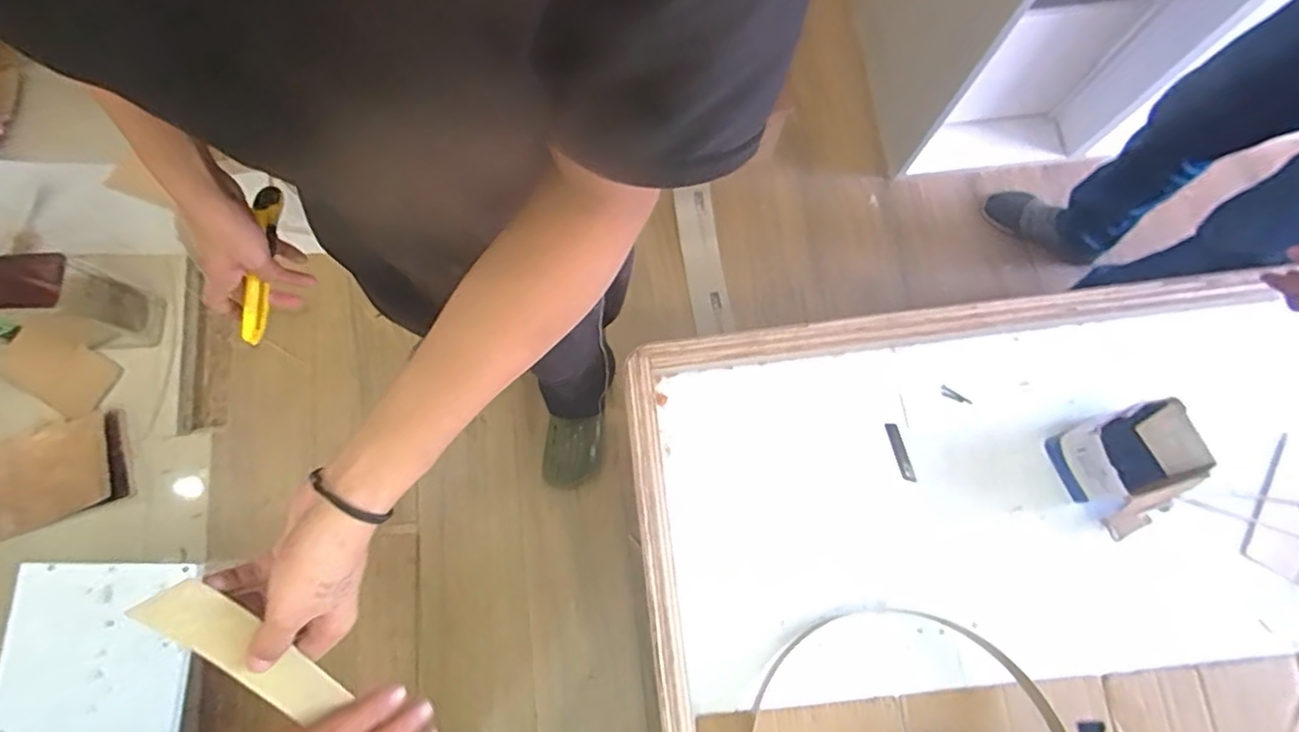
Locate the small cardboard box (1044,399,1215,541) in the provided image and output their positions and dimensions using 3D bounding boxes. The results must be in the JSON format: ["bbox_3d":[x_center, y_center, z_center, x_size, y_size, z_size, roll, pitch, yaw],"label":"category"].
[{"bbox_3d":[0.621,0.133,0.826,0.130,0.102,0.147,-20,76,-5],"label":"small cardboard box"}]

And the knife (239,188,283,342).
[{"bbox_3d":[-0.361,-0.092,0.594,0.016,0.027,0.145,14,96,6],"label":"knife"}]

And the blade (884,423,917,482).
[{"bbox_3d":[0.347,0.119,0.890,0.018,0.004,0.083,-16,74,6],"label":"blade"}]

